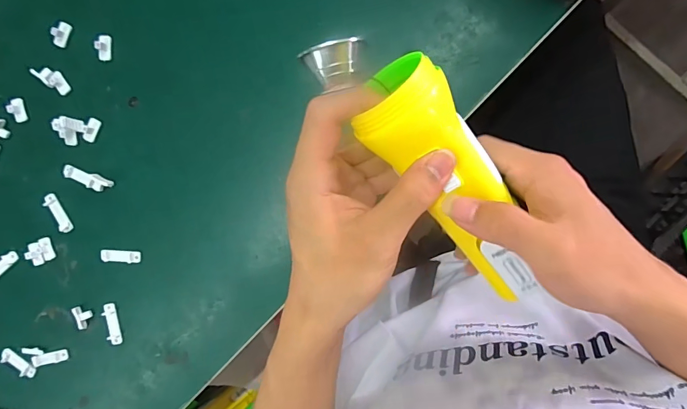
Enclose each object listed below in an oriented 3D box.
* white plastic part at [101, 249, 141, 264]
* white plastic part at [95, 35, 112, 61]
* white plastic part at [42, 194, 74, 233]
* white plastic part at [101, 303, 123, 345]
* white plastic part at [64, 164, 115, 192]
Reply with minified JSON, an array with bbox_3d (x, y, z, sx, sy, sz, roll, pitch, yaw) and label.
[{"bbox_3d":[-0.196,0.046,0.360,0.035,0.006,0.010,6,95,8],"label":"white plastic part"},{"bbox_3d":[-0.201,-0.132,0.345,0.009,0.012,0.020,7,94,5],"label":"white plastic part"},{"bbox_3d":[-0.253,0.008,0.364,0.011,0.004,0.036,-29,89,9],"label":"white plastic part"},{"bbox_3d":[-0.206,0.107,0.366,0.012,0.006,0.037,-13,92,9],"label":"white plastic part"},{"bbox_3d":[-0.223,-0.022,0.358,0.045,0.008,0.013,18,96,7],"label":"white plastic part"}]

